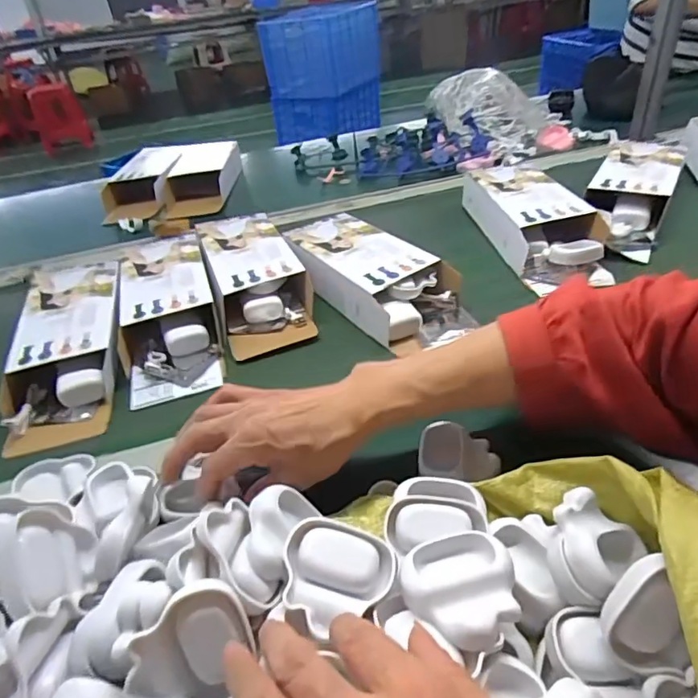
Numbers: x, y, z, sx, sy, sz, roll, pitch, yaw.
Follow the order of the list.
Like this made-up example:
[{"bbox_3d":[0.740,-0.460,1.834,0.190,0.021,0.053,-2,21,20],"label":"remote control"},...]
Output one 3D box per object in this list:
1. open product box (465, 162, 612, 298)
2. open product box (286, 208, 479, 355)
[{"bbox_3d":[0.242,-0.168,0.673,0.107,0.059,0.239,-10,35,-6],"label":"open product box"},{"bbox_3d":[0.025,-0.084,0.606,0.111,0.057,0.237,-26,40,-26],"label":"open product box"}]

